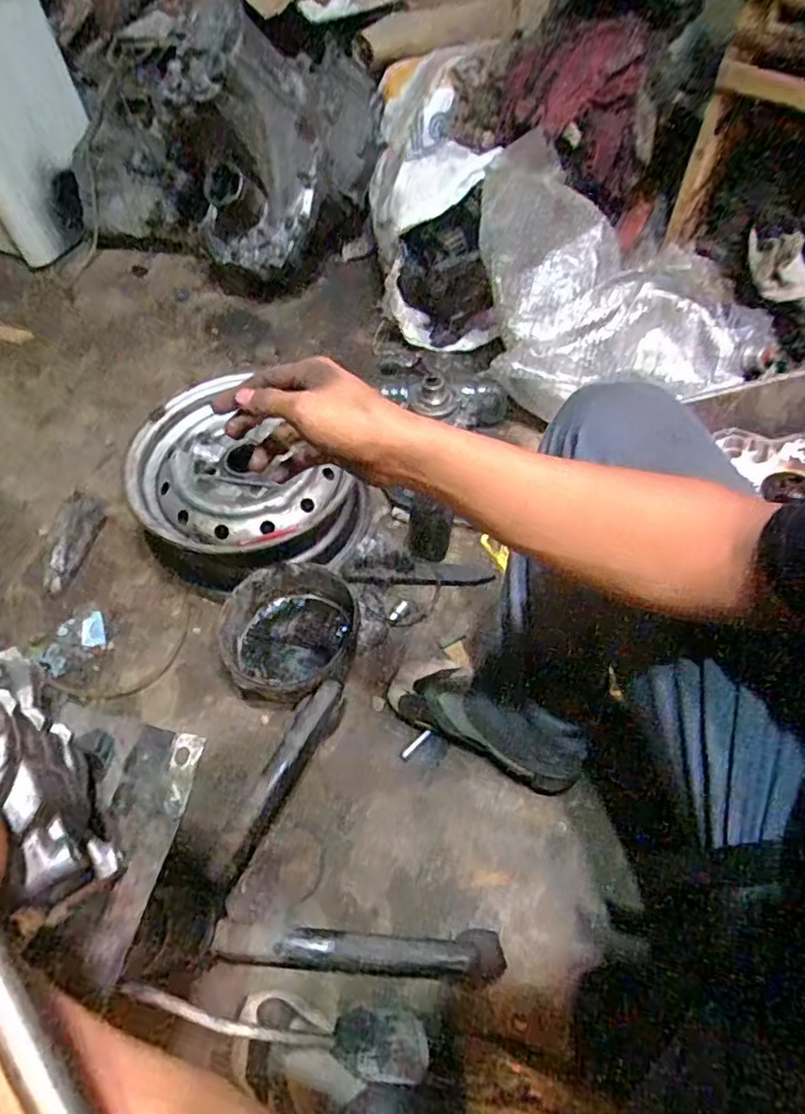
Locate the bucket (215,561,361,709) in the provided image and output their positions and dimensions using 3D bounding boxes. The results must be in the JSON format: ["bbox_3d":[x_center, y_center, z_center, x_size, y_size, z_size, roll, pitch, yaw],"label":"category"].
[{"bbox_3d":[-0.169,0.114,0.902,0.194,0.102,0.184,-1,57,2],"label":"bucket"}]

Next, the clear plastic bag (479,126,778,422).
[{"bbox_3d":[0.371,-0.437,1.010,0.456,0.258,0.334,-1,57,2],"label":"clear plastic bag"}]

